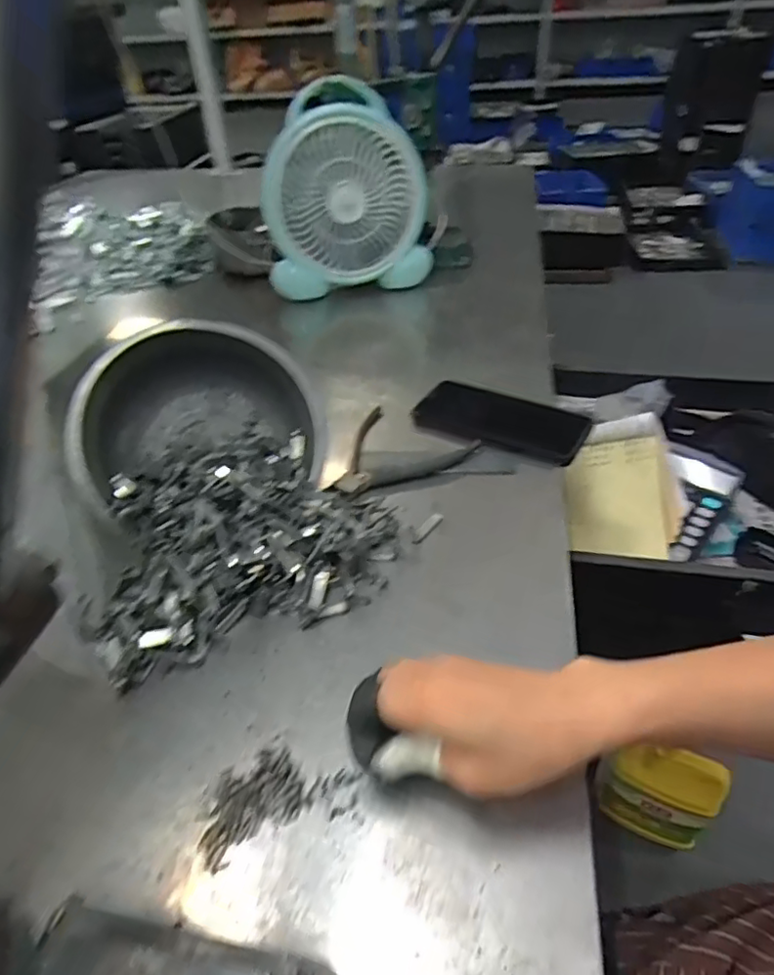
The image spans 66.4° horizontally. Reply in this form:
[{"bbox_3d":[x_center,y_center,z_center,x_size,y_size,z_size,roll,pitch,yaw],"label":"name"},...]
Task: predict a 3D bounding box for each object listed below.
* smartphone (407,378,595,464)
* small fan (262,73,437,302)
[{"bbox_3d":[0.109,-0.067,0.573,0.165,0.014,0.077,18,45,26],"label":"smartphone"},{"bbox_3d":[-0.056,-0.382,0.803,0.219,0.248,0.072,-8,41,-6],"label":"small fan"}]

